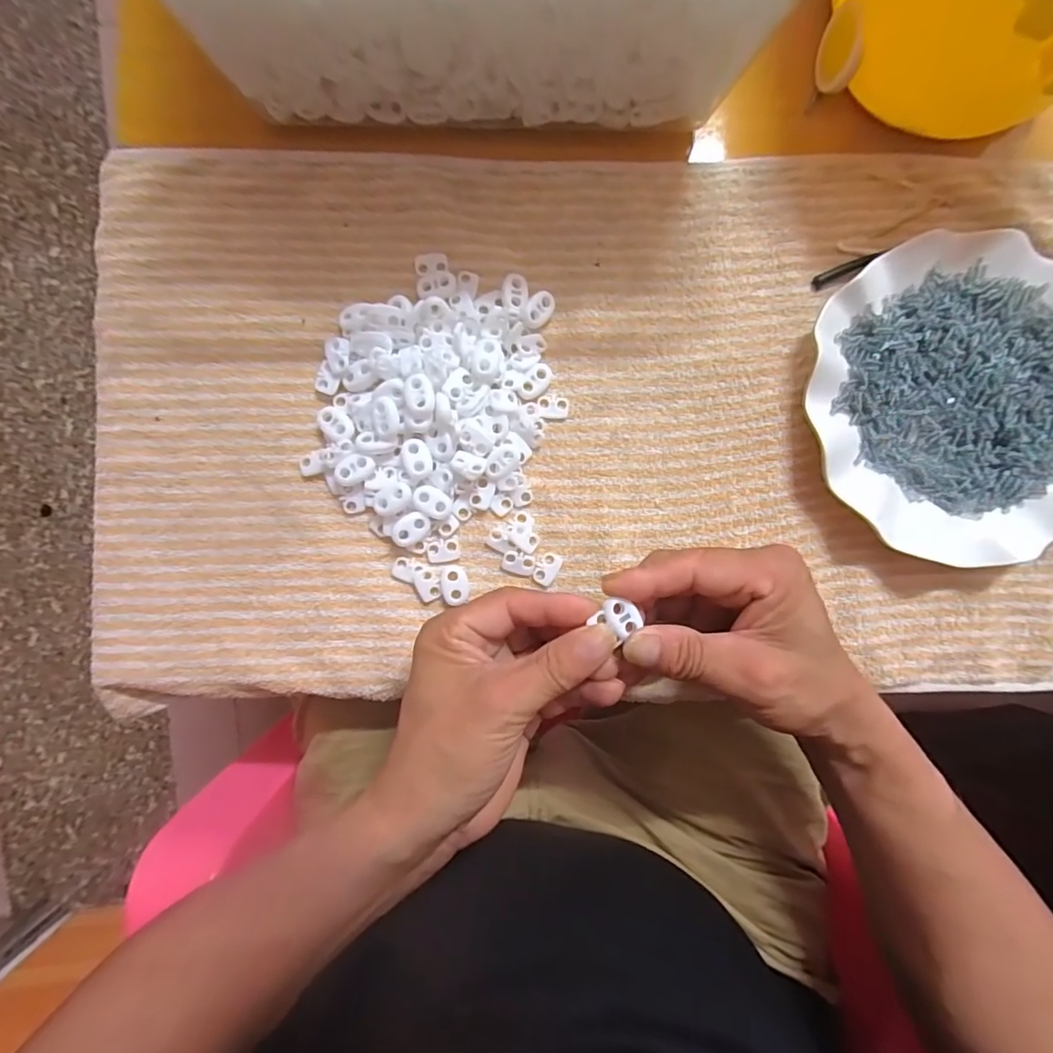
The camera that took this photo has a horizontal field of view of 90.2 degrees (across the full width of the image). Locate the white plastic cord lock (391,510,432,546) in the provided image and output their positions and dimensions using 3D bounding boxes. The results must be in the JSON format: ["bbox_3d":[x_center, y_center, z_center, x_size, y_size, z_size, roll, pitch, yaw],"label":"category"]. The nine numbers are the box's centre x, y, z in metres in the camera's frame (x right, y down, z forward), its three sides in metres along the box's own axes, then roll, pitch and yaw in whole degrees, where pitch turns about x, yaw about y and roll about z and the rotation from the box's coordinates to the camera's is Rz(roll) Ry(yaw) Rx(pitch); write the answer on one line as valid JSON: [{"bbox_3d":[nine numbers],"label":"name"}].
[{"bbox_3d":[-0.064,0.001,0.291,0.022,0.008,0.016,-45,111,-10],"label":"white plastic cord lock"}]

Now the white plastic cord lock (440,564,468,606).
[{"bbox_3d":[-0.040,0.032,0.294,0.015,0.005,0.021,-4,88,-4],"label":"white plastic cord lock"}]

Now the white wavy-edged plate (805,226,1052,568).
[{"bbox_3d":[0.249,-0.071,0.302,0.178,0.026,0.177,0,87,-3],"label":"white wavy-edged plate"}]

